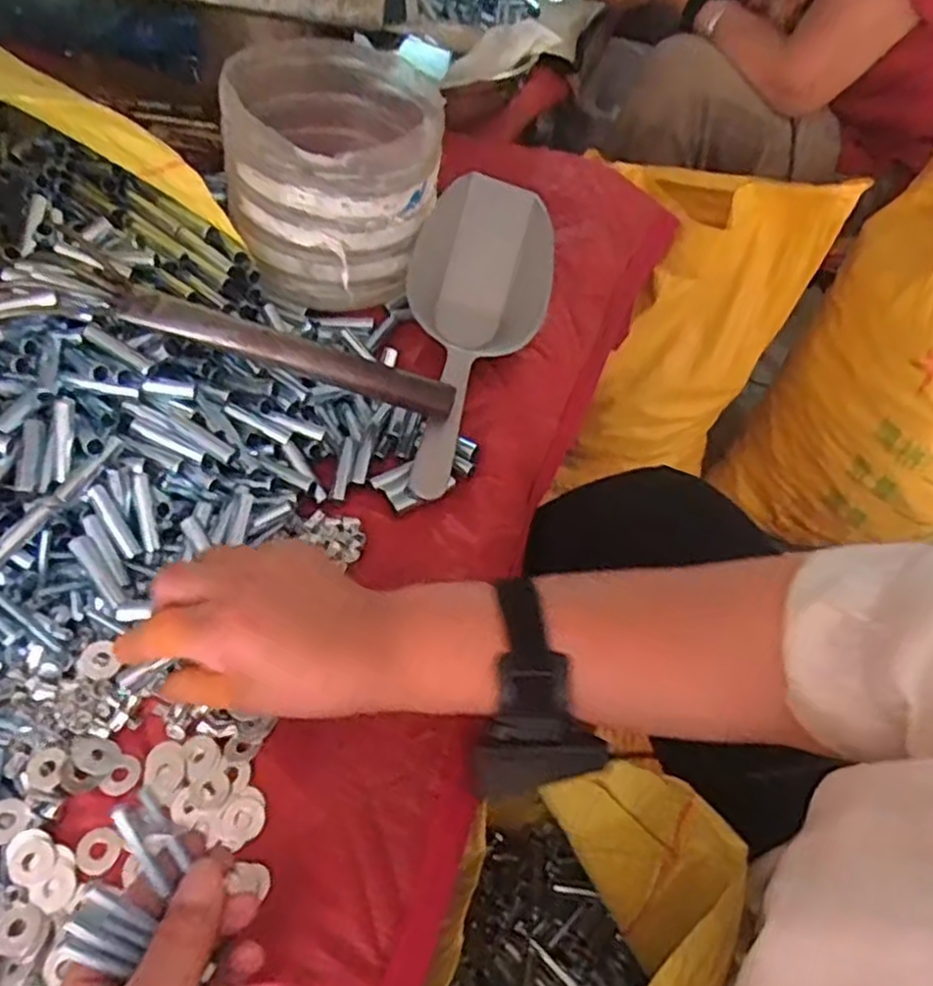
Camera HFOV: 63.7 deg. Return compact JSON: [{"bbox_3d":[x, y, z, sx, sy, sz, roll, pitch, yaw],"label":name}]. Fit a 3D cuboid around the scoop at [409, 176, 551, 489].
[{"bbox_3d":[0.003,-0.124,0.579,0.108,0.056,0.294,10,65,3],"label":"scoop"}]

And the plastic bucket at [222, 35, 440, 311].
[{"bbox_3d":[-0.098,-0.242,0.576,0.147,0.134,0.151,-2,53,-6],"label":"plastic bucket"}]

